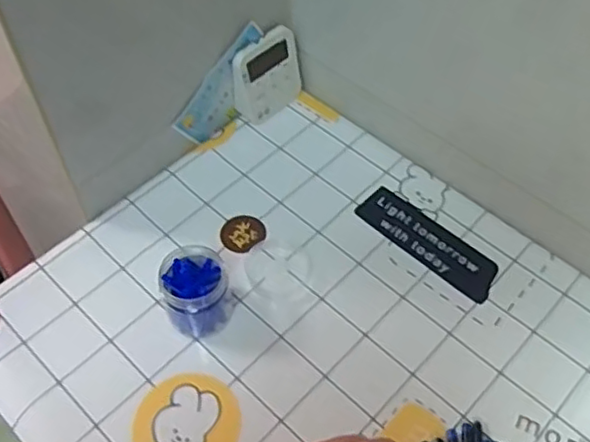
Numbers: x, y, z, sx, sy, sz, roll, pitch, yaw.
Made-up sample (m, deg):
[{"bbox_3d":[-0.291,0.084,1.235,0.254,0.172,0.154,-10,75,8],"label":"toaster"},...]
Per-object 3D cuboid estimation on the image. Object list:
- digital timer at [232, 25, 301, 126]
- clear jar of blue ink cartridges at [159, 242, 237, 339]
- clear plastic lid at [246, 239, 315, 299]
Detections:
[{"bbox_3d":[-0.027,-0.144,0.640,0.017,0.080,0.078,30,59,37],"label":"digital timer"},{"bbox_3d":[-0.076,0.055,0.509,0.051,0.053,0.053,1,54,-1],"label":"clear jar of blue ink cartridges"},{"bbox_3d":[-0.014,0.040,0.558,0.054,0.004,0.057,1,54,-1],"label":"clear plastic lid"}]

